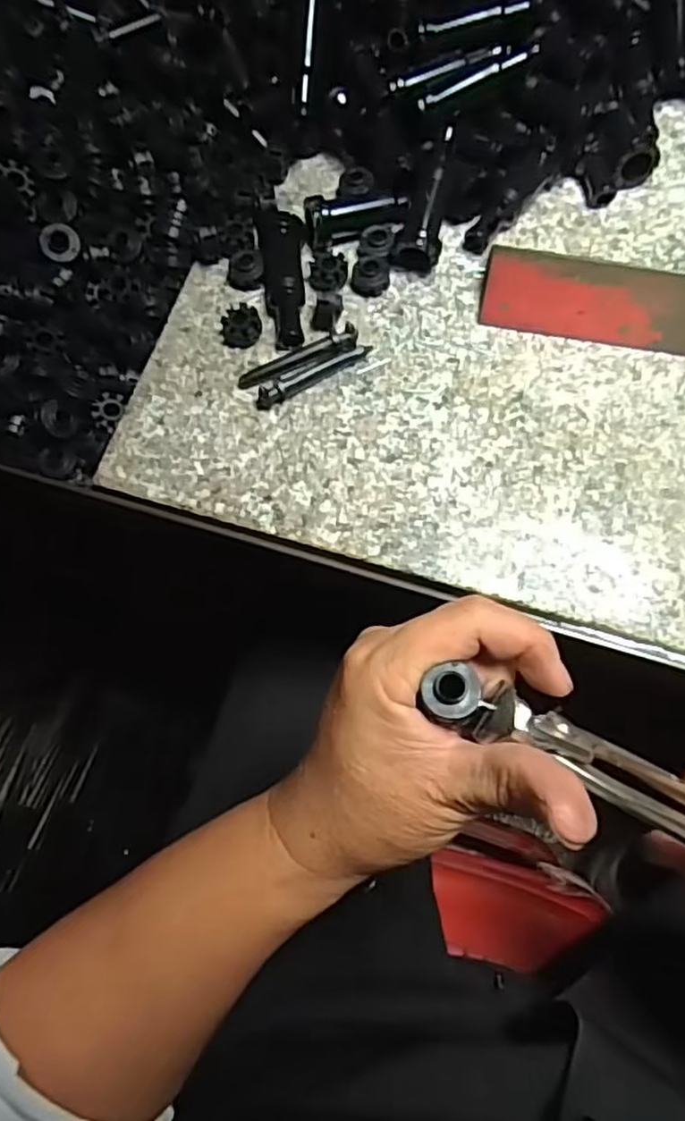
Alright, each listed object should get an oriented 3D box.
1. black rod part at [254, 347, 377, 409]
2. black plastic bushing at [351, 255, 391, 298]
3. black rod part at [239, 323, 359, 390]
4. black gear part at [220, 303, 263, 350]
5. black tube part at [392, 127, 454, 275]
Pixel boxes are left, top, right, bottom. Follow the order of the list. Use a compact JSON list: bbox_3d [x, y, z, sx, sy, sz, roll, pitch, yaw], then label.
[{"bbox_3d":[-0.013,-0.090,0.329,0.062,0.010,0.008,-29,72,-8],"label":"black rod part"},{"bbox_3d":[0.014,-0.144,0.346,0.018,0.012,0.016,21,73,9],"label":"black plastic bushing"},{"bbox_3d":[-0.021,-0.099,0.334,0.062,0.007,0.013,-28,72,-8],"label":"black rod part"},{"bbox_3d":[-0.050,-0.115,0.338,0.020,0.014,0.018,-15,71,-3],"label":"black gear part"},{"bbox_3d":[0.044,-0.184,0.345,0.022,0.020,0.070,13,91,6],"label":"black tube part"}]

